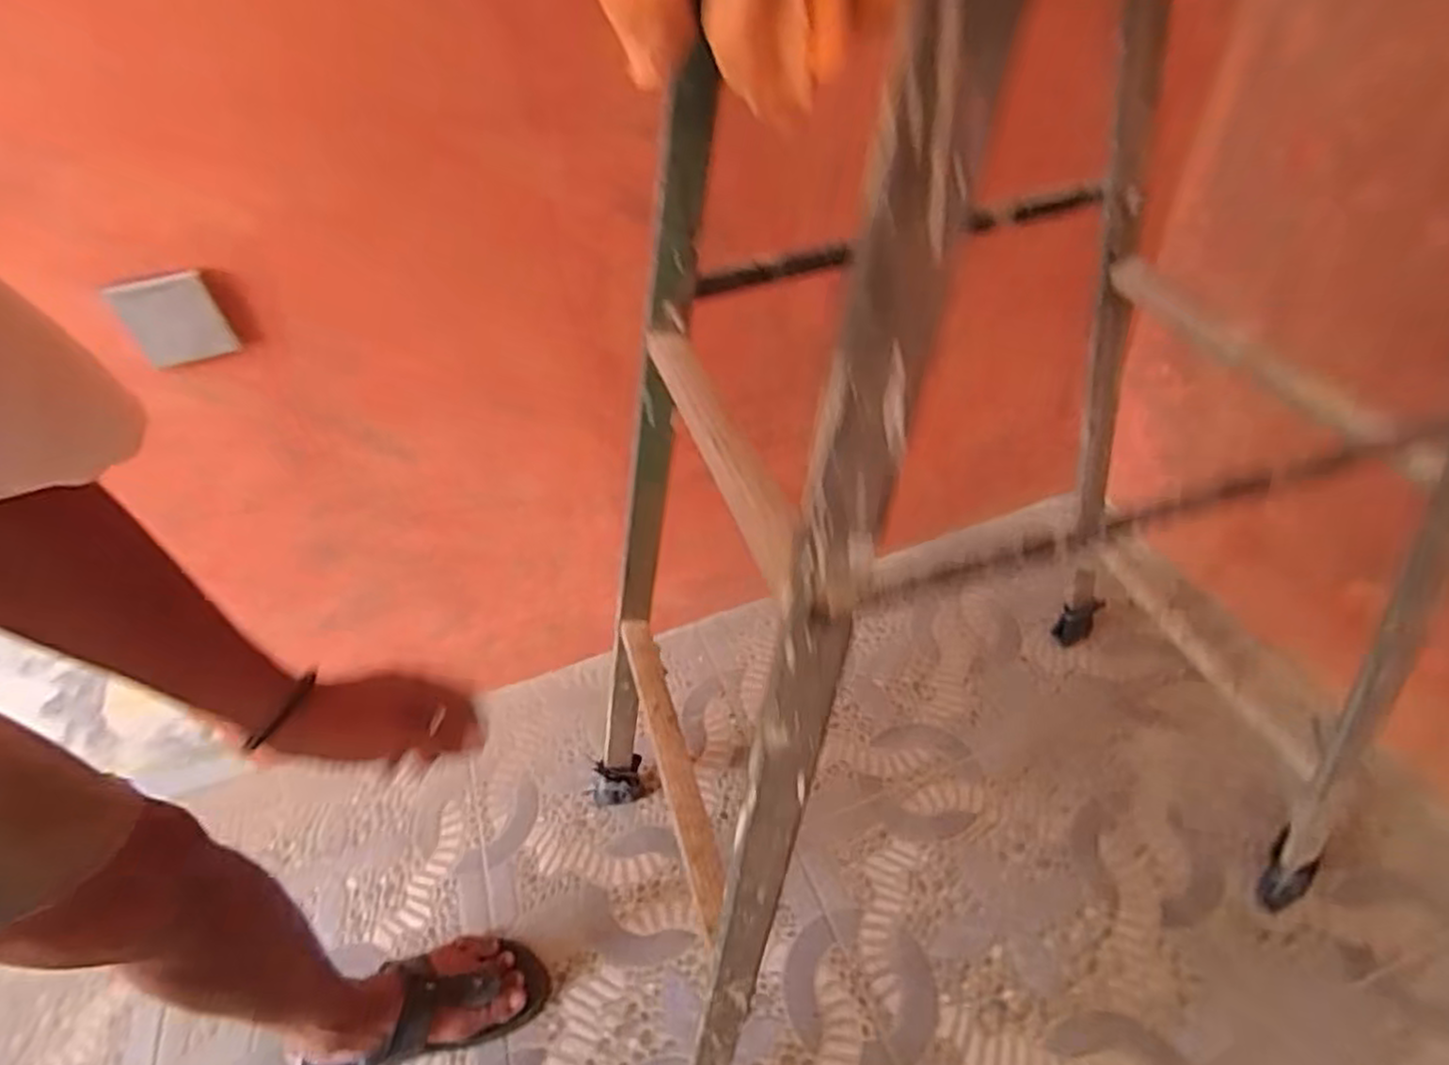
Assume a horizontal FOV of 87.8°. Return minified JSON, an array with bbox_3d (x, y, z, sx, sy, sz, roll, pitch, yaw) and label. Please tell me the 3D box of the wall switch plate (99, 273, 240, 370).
[{"bbox_3d":[-0.524,-0.202,0.717,0.076,0.078,0.016,-19,44,-12],"label":"wall switch plate"}]

